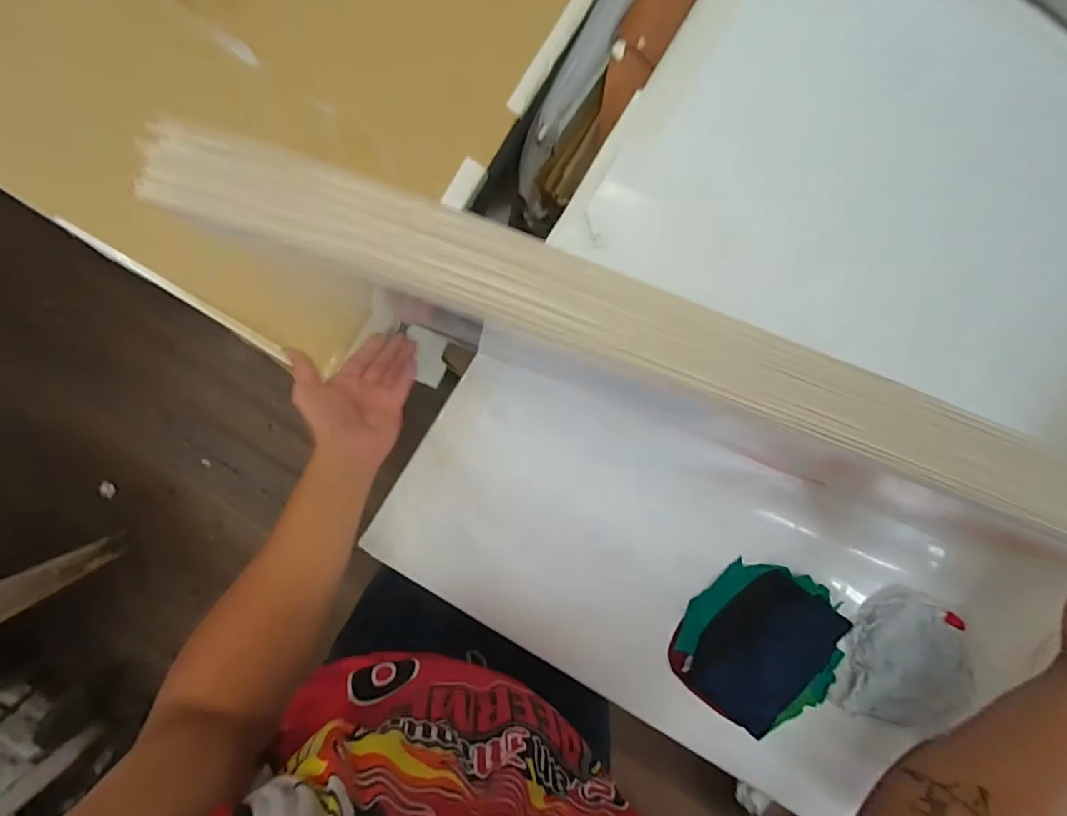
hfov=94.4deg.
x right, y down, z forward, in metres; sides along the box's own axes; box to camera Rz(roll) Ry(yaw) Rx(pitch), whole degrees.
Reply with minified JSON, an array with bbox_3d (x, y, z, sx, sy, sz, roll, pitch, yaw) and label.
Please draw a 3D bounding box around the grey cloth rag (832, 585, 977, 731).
[{"bbox_3d":[0.413,0.279,0.540,0.136,0.021,0.144,19,95,-2],"label":"grey cloth rag"}]

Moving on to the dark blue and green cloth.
[{"bbox_3d":[0.254,0.263,0.538,0.175,0.029,0.173,32,94,-3],"label":"dark blue and green cloth"}]

